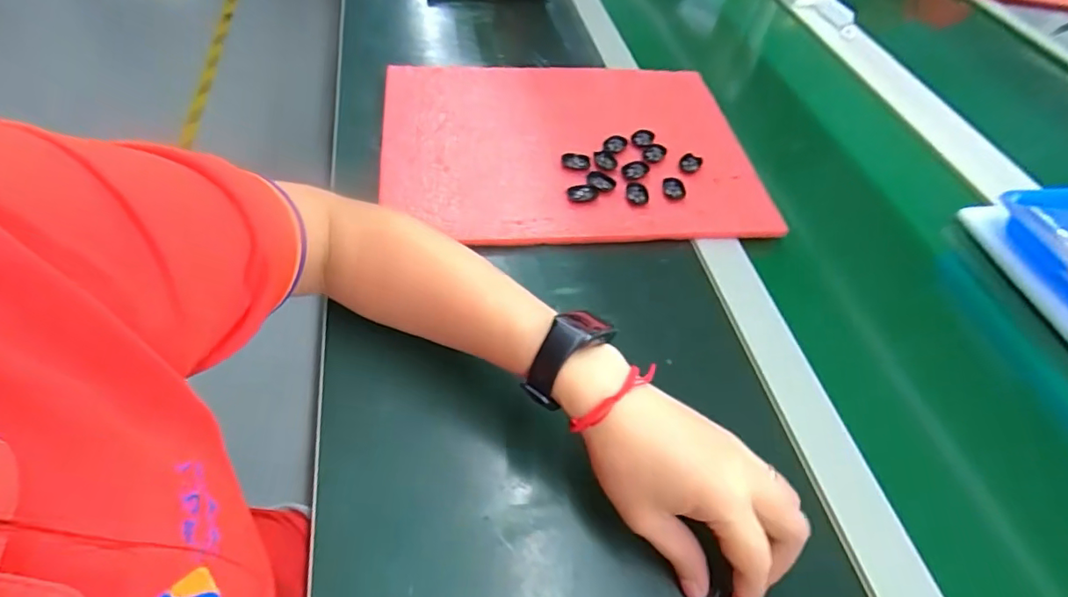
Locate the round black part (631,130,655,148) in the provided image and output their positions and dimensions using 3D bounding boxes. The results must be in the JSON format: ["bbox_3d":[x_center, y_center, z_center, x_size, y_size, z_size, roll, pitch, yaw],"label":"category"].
[{"bbox_3d":[0.105,-0.155,0.521,0.020,0.008,0.020,3,52,-4],"label":"round black part"}]

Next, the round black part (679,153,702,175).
[{"bbox_3d":[0.147,-0.128,0.506,0.019,0.006,0.023,23,54,11],"label":"round black part"}]

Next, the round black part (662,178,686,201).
[{"bbox_3d":[0.127,-0.100,0.486,0.022,0.006,0.027,19,51,7],"label":"round black part"}]

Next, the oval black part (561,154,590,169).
[{"bbox_3d":[0.039,-0.125,0.492,0.027,0.006,0.016,8,51,-2],"label":"oval black part"}]

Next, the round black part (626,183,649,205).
[{"bbox_3d":[0.092,-0.093,0.475,0.020,0.004,0.026,10,51,0],"label":"round black part"}]

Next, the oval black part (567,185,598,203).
[{"bbox_3d":[0.043,-0.092,0.469,0.026,0.004,0.019,-1,53,-7],"label":"oval black part"}]

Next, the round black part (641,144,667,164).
[{"bbox_3d":[0.115,-0.139,0.516,0.021,0.010,0.021,3,52,-4],"label":"round black part"}]

